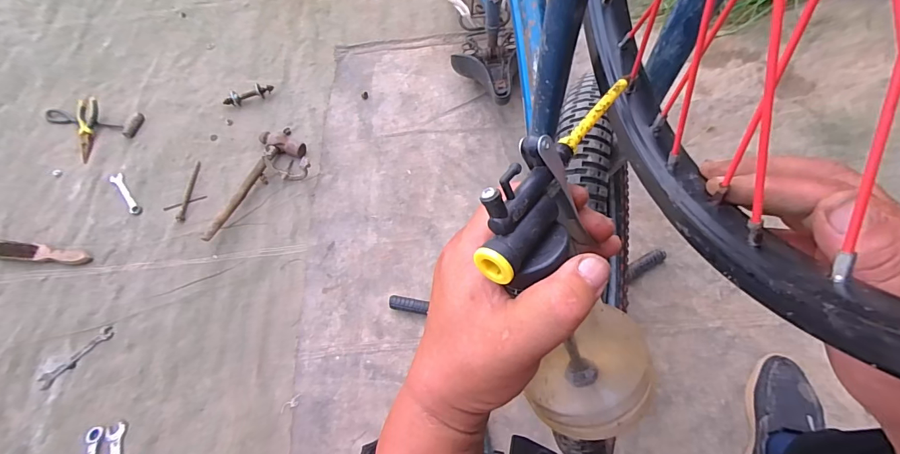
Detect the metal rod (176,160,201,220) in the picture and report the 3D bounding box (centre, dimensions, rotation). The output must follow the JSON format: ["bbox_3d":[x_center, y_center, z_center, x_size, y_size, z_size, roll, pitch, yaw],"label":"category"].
[{"bbox_3d":[-0.641,-0.089,1.008,0.016,0.013,0.166,-2,64,3],"label":"metal rod"}]

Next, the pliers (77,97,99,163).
[{"bbox_3d":[-0.952,-0.258,1.077,0.048,0.024,0.172,-1,84,0],"label":"pliers"}]

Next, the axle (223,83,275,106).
[{"bbox_3d":[-0.540,-0.355,1.101,0.132,0.033,0.042,-23,65,-7],"label":"axle"}]

